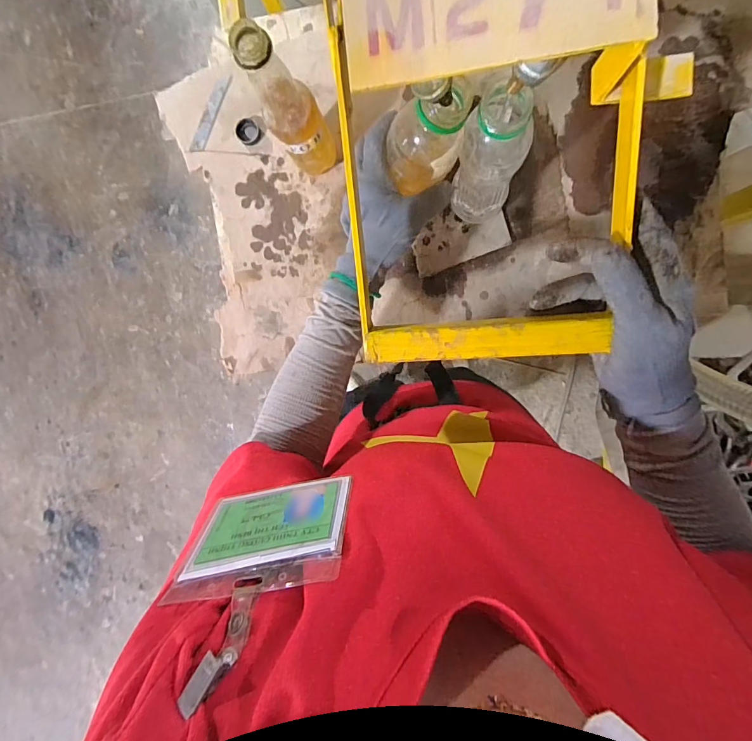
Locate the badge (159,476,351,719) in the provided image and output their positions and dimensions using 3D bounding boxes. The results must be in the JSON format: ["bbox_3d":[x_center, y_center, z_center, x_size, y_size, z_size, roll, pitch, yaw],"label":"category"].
[{"bbox_3d":[-0.066,0.108,0.226,0.096,0.124,0.007,-12,115,10],"label":"badge"}]

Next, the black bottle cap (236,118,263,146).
[{"bbox_3d":[-0.164,-0.306,0.526,0.028,0.011,0.029,1,96,6],"label":"black bottle cap"}]

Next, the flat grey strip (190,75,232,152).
[{"bbox_3d":[-0.215,-0.333,0.531,0.018,0.006,0.102,26,98,3],"label":"flat grey strip"}]

